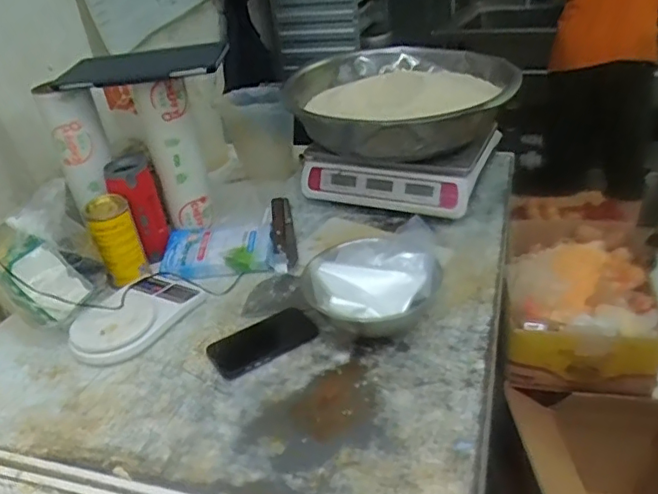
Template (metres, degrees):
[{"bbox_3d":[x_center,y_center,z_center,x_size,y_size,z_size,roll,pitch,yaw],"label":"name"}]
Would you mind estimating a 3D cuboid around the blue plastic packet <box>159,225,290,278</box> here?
[{"bbox_3d":[-0.182,0.001,1.006,0.215,0.029,0.121,-4,32,4],"label":"blue plastic packet"}]

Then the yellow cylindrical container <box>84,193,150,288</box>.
[{"bbox_3d":[-0.352,-0.012,0.962,0.070,0.133,0.062,-21,35,-22],"label":"yellow cylindrical container"}]

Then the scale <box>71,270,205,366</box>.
[{"bbox_3d":[-0.296,0.098,0.877,0.132,0.038,0.205,11,36,25],"label":"scale"}]

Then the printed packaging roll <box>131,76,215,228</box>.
[{"bbox_3d":[-0.269,-0.152,1.016,0.092,0.279,0.068,-15,33,-13],"label":"printed packaging roll"}]

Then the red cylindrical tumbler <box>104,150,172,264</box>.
[{"bbox_3d":[-0.333,-0.075,1.015,0.069,0.165,0.080,14,37,28],"label":"red cylindrical tumbler"}]

